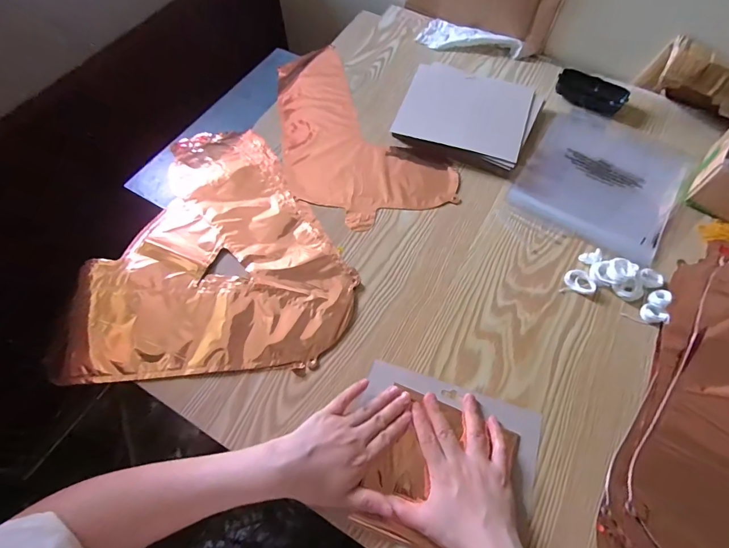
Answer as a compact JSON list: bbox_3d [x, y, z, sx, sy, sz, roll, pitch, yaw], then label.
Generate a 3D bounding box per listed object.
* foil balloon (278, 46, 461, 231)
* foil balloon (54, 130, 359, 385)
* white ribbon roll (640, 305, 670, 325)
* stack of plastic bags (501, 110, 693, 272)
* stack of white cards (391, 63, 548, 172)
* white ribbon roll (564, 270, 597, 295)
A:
[{"bbox_3d":[-0.049,-0.219,0.622,0.213,0.028,0.412,-31,68,-14],"label":"foil balloon"},{"bbox_3d":[-0.198,-0.055,0.528,0.344,0.008,0.375,-4,64,-2],"label":"foil balloon"},{"bbox_3d":[0.348,0.048,0.468,0.030,0.008,0.023,0,64,0],"label":"white ribbon roll"},{"bbox_3d":[0.350,-0.143,0.573,0.203,0.014,0.245,31,68,14],"label":"stack of plastic bags"},{"bbox_3d":[0.162,-0.257,0.615,0.199,0.018,0.151,24,76,14],"label":"stack of white cards"},{"bbox_3d":[0.271,0.010,0.490,0.037,0.009,0.026,26,67,12],"label":"white ribbon roll"}]

